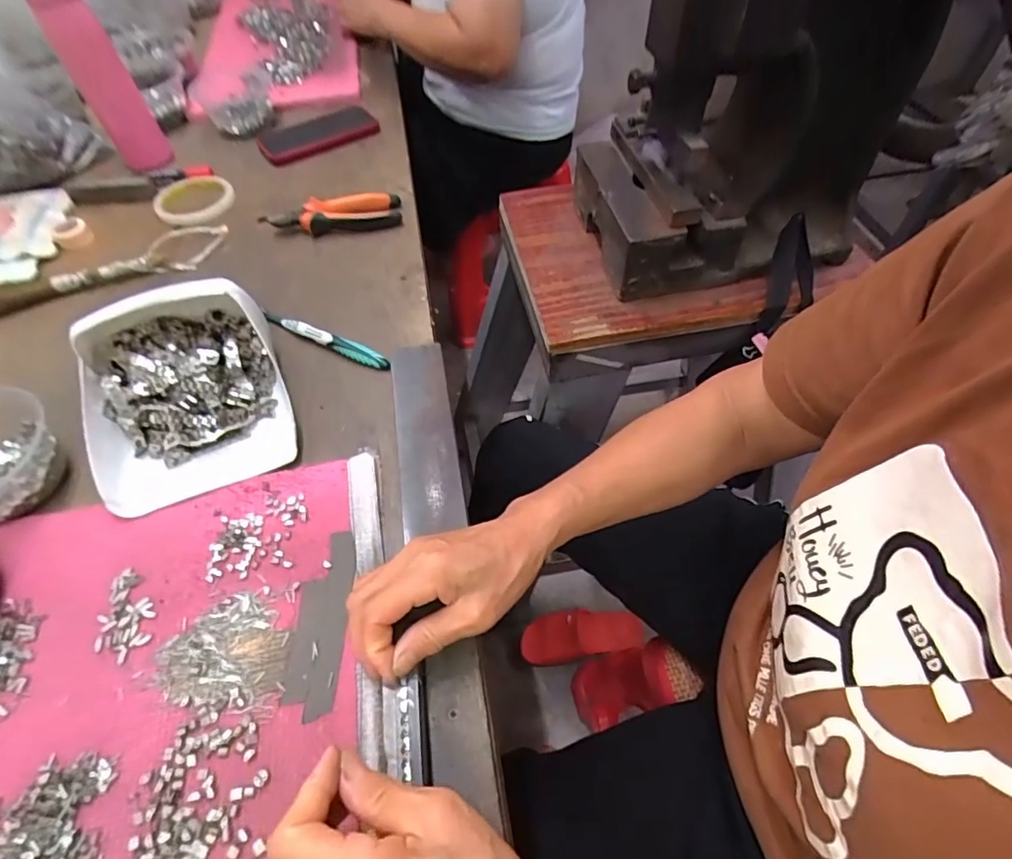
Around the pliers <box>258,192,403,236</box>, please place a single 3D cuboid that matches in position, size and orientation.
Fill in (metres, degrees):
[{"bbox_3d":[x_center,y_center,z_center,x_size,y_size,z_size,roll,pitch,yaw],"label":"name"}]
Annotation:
[{"bbox_3d":[-0.214,-0.265,0.636,0.165,0.028,0.054,-6,55,-3],"label":"pliers"}]

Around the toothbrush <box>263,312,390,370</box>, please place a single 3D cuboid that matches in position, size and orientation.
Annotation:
[{"bbox_3d":[-0.183,-0.091,0.520,0.155,0.017,0.012,23,58,16],"label":"toothbrush"}]

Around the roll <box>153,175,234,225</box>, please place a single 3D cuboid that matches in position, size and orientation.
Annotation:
[{"bbox_3d":[-0.405,-0.301,0.677,0.090,0.014,0.097,-1,54,1],"label":"roll"}]

